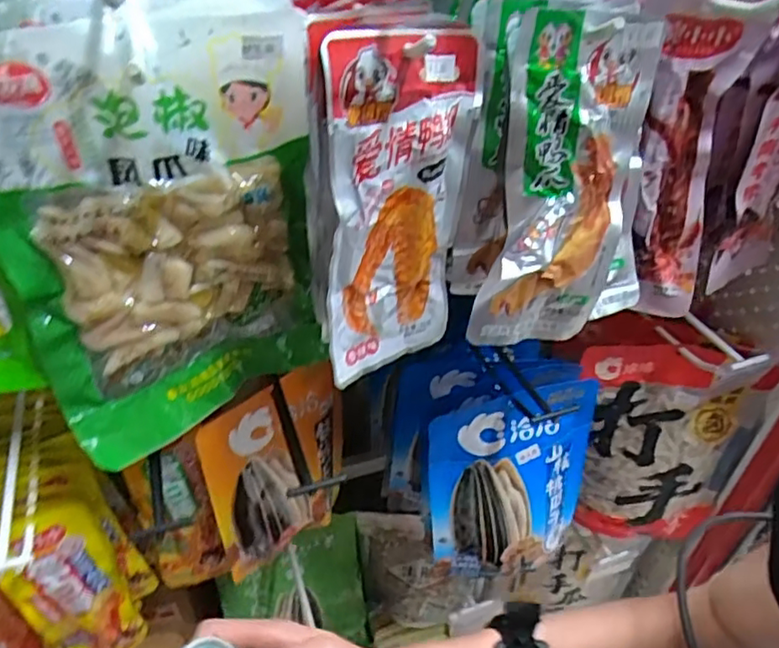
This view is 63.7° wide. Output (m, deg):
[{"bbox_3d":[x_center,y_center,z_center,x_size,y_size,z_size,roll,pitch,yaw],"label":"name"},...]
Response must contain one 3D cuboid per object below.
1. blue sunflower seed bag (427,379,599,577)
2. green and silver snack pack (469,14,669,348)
[{"bbox_3d":[0.110,0.141,0.556,0.149,0.180,0.022,-10,27,-11],"label":"blue sunflower seed bag"},{"bbox_3d":[0.099,-0.077,0.358,0.091,0.180,0.019,-1,20,-21],"label":"green and silver snack pack"}]

